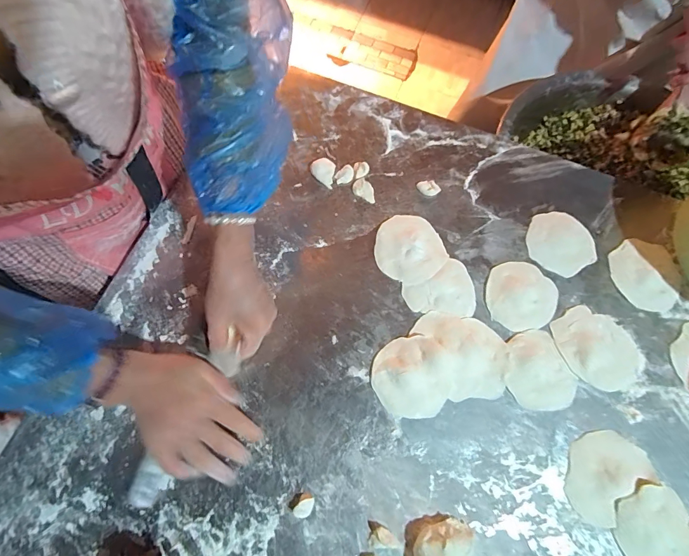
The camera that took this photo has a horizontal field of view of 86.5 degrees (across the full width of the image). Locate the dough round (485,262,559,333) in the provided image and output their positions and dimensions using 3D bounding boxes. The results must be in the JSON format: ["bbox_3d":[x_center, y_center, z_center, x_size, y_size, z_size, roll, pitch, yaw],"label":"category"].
[{"bbox_3d":[0.247,0.022,0.504,0.100,0.009,0.093,1,71,-2],"label":"dough round"}]

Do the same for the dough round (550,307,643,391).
[{"bbox_3d":[0.337,0.093,0.487,0.094,0.008,0.114,-32,75,-12],"label":"dough round"}]

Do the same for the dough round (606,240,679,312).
[{"bbox_3d":[0.430,-0.006,0.523,0.090,0.013,0.103,-1,71,-3],"label":"dough round"}]

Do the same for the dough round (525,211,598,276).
[{"bbox_3d":[0.316,-0.051,0.535,0.095,0.007,0.097,1,71,-2],"label":"dough round"}]

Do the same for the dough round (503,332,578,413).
[{"bbox_3d":[0.249,0.122,0.475,0.084,0.007,0.099,-21,73,-9],"label":"dough round"}]

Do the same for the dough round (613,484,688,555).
[{"bbox_3d":[0.357,0.292,0.423,0.085,0.013,0.095,16,71,3],"label":"dough round"}]

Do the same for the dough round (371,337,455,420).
[{"bbox_3d":[0.086,0.125,0.460,0.096,0.016,0.097,1,71,-2],"label":"dough round"}]

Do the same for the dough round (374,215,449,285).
[{"bbox_3d":[0.092,-0.043,0.518,0.096,0.014,0.102,1,71,-2],"label":"dough round"}]

